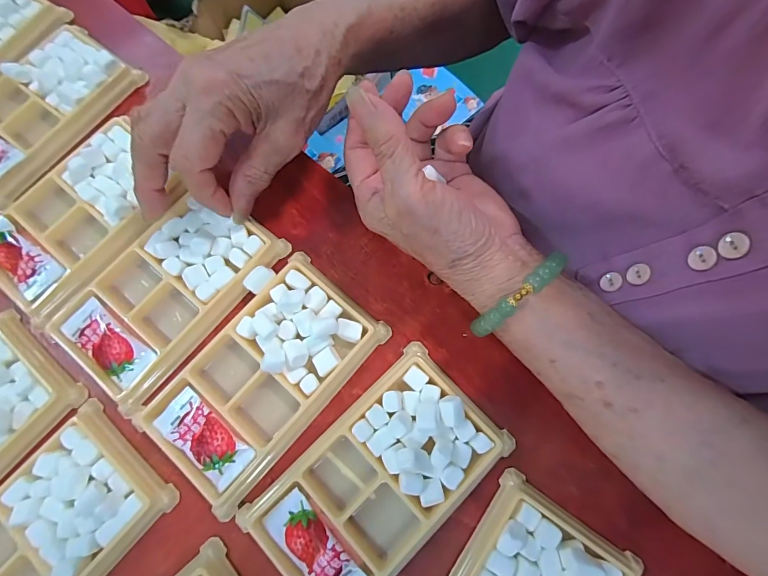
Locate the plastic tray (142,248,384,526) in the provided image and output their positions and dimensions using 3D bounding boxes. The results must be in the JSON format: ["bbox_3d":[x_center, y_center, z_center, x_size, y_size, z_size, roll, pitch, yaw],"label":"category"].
[{"bbox_3d":[-0.068,0.049,0.221,0.074,0.014,0.130,39,77,10],"label":"plastic tray"}]

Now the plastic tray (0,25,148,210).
[{"bbox_3d":[-0.252,-0.130,0.278,0.082,0.019,0.133,35,77,9],"label":"plastic tray"}]

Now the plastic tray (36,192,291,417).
[{"bbox_3d":[-0.138,0.000,0.243,0.083,0.017,0.137,40,78,10],"label":"plastic tray"}]

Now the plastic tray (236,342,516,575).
[{"bbox_3d":[-0.003,0.102,0.207,0.136,0.017,0.074,-42,78,-11],"label":"plastic tray"}]

